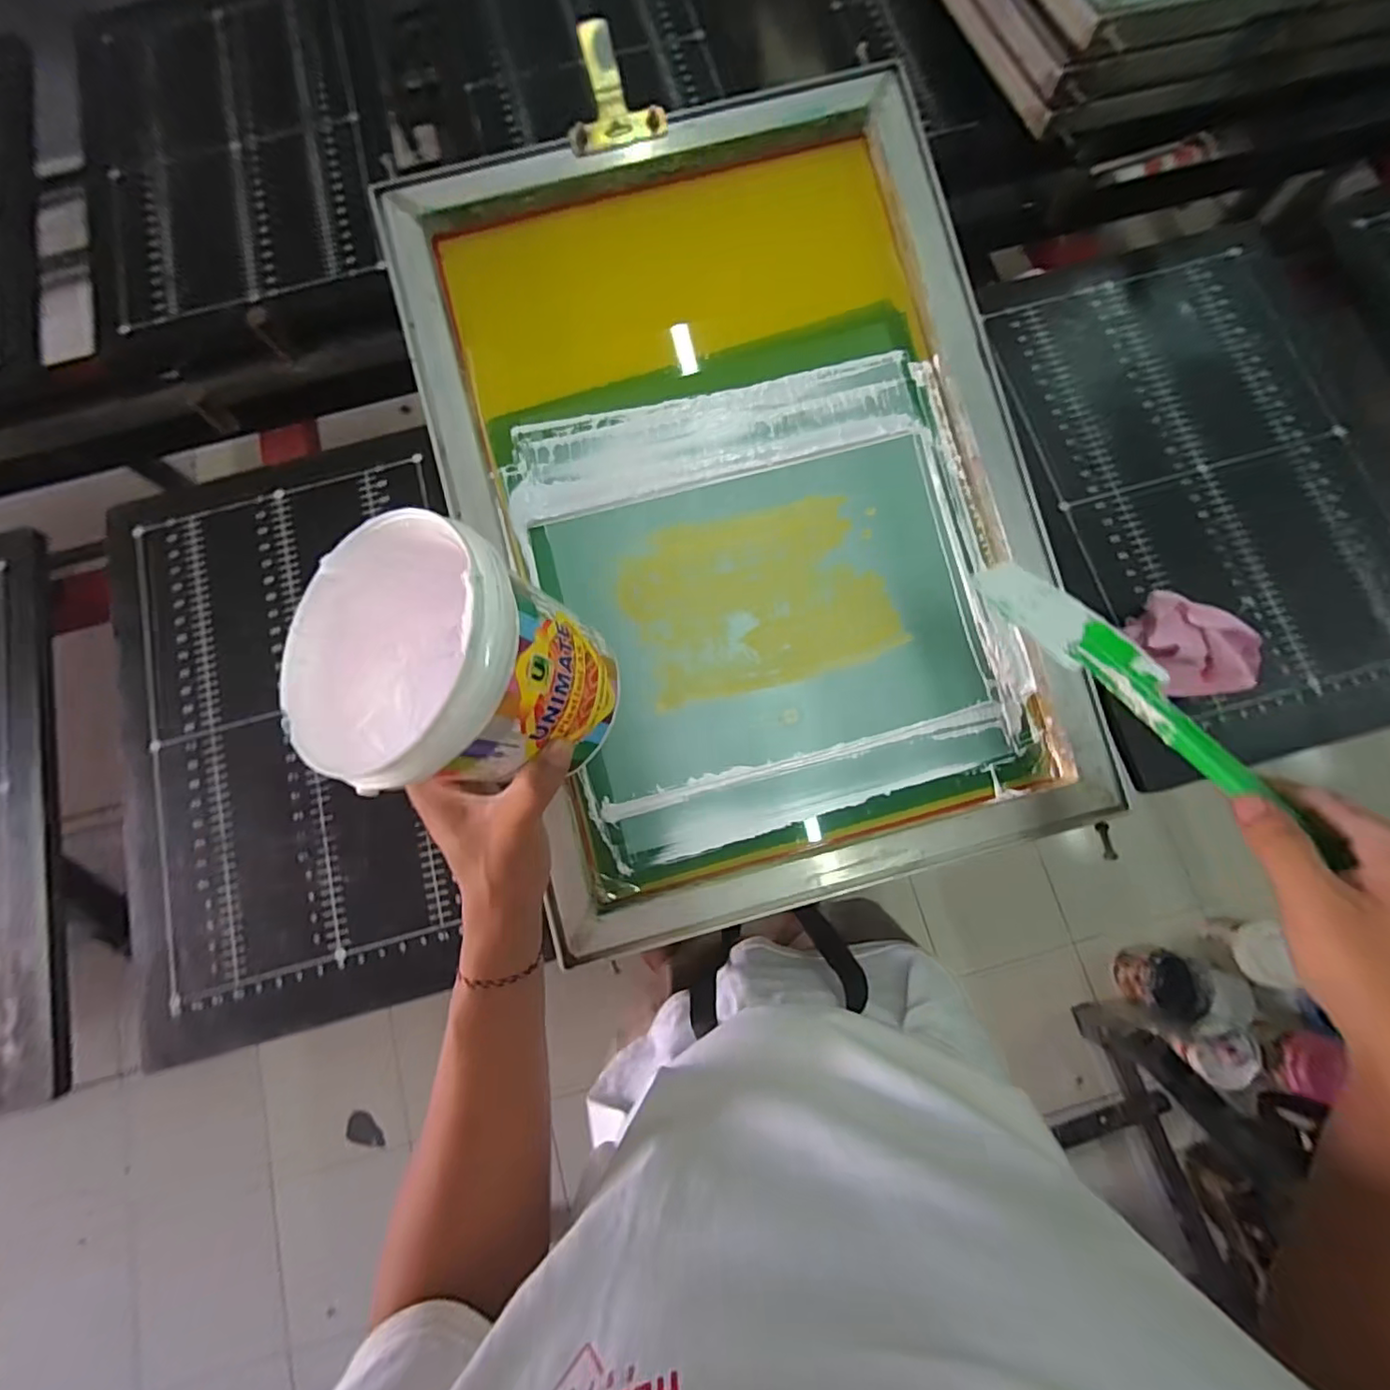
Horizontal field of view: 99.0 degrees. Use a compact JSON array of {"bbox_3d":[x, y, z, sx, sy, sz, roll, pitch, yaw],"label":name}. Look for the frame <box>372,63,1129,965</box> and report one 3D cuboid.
[{"bbox_3d":[0.047,-0.164,0.506,0.463,0.047,0.651,-15,88,-1],"label":"frame"}]

